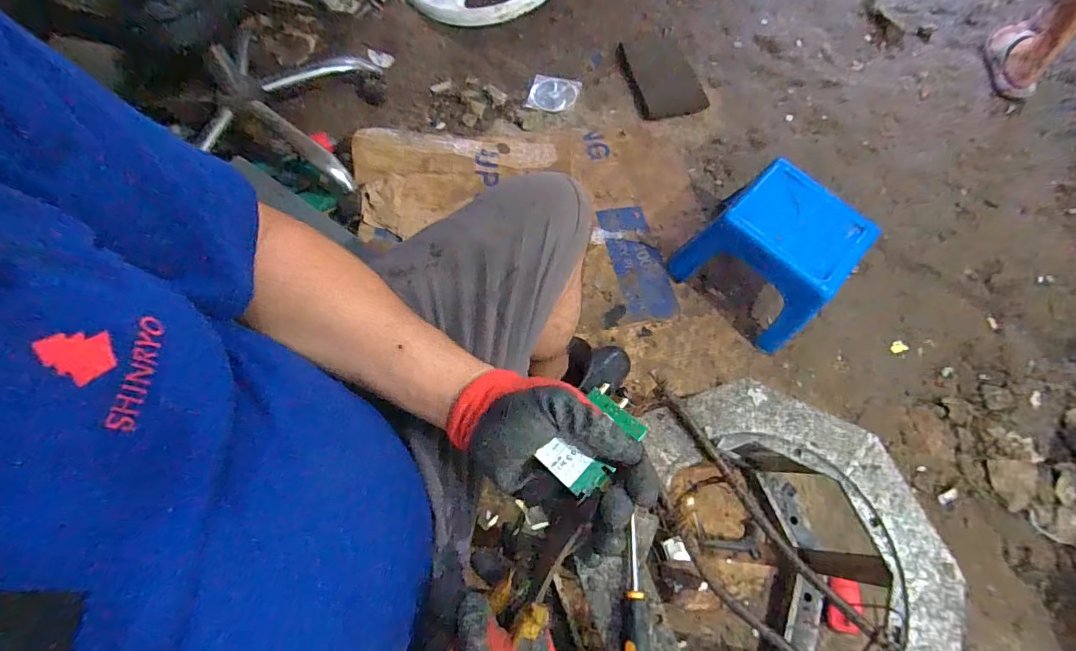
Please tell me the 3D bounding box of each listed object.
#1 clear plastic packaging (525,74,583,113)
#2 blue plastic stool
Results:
[{"bbox_3d":[0.041,-0.604,1.230,0.134,0.043,0.110,9,67,1],"label":"clear plastic packaging"},{"bbox_3d":[0.491,-0.144,0.974,0.283,0.224,0.274,-35,73,-16],"label":"blue plastic stool"}]

